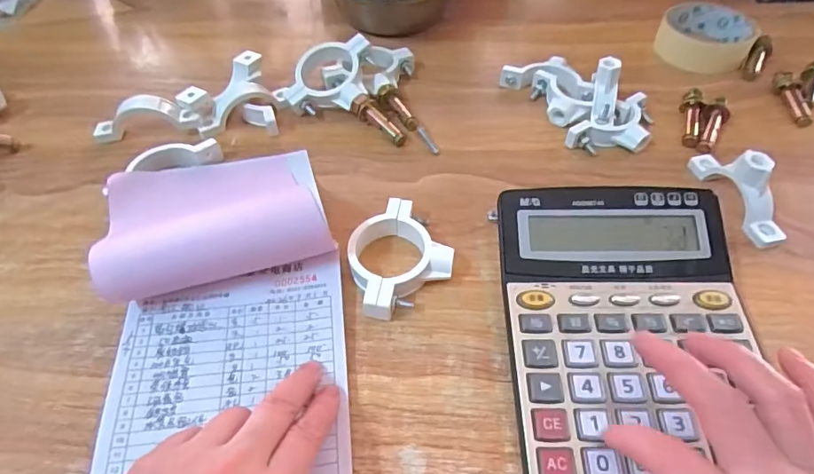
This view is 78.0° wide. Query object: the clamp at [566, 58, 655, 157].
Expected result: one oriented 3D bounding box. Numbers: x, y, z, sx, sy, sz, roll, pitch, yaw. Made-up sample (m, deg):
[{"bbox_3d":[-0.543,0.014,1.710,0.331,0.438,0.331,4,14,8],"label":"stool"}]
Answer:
[{"bbox_3d":[0.175,-0.106,0.415,0.059,0.045,0.076,20,53,17],"label":"clamp"}]

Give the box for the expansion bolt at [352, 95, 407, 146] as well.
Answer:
[{"bbox_3d":[-0.024,-0.098,0.429,0.057,0.017,0.014,43,61,15],"label":"expansion bolt"}]

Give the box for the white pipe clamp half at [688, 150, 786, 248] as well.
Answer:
[{"bbox_3d":[0.242,-0.040,0.361,0.021,0.041,0.090,-11,51,-8],"label":"white pipe clamp half"}]

